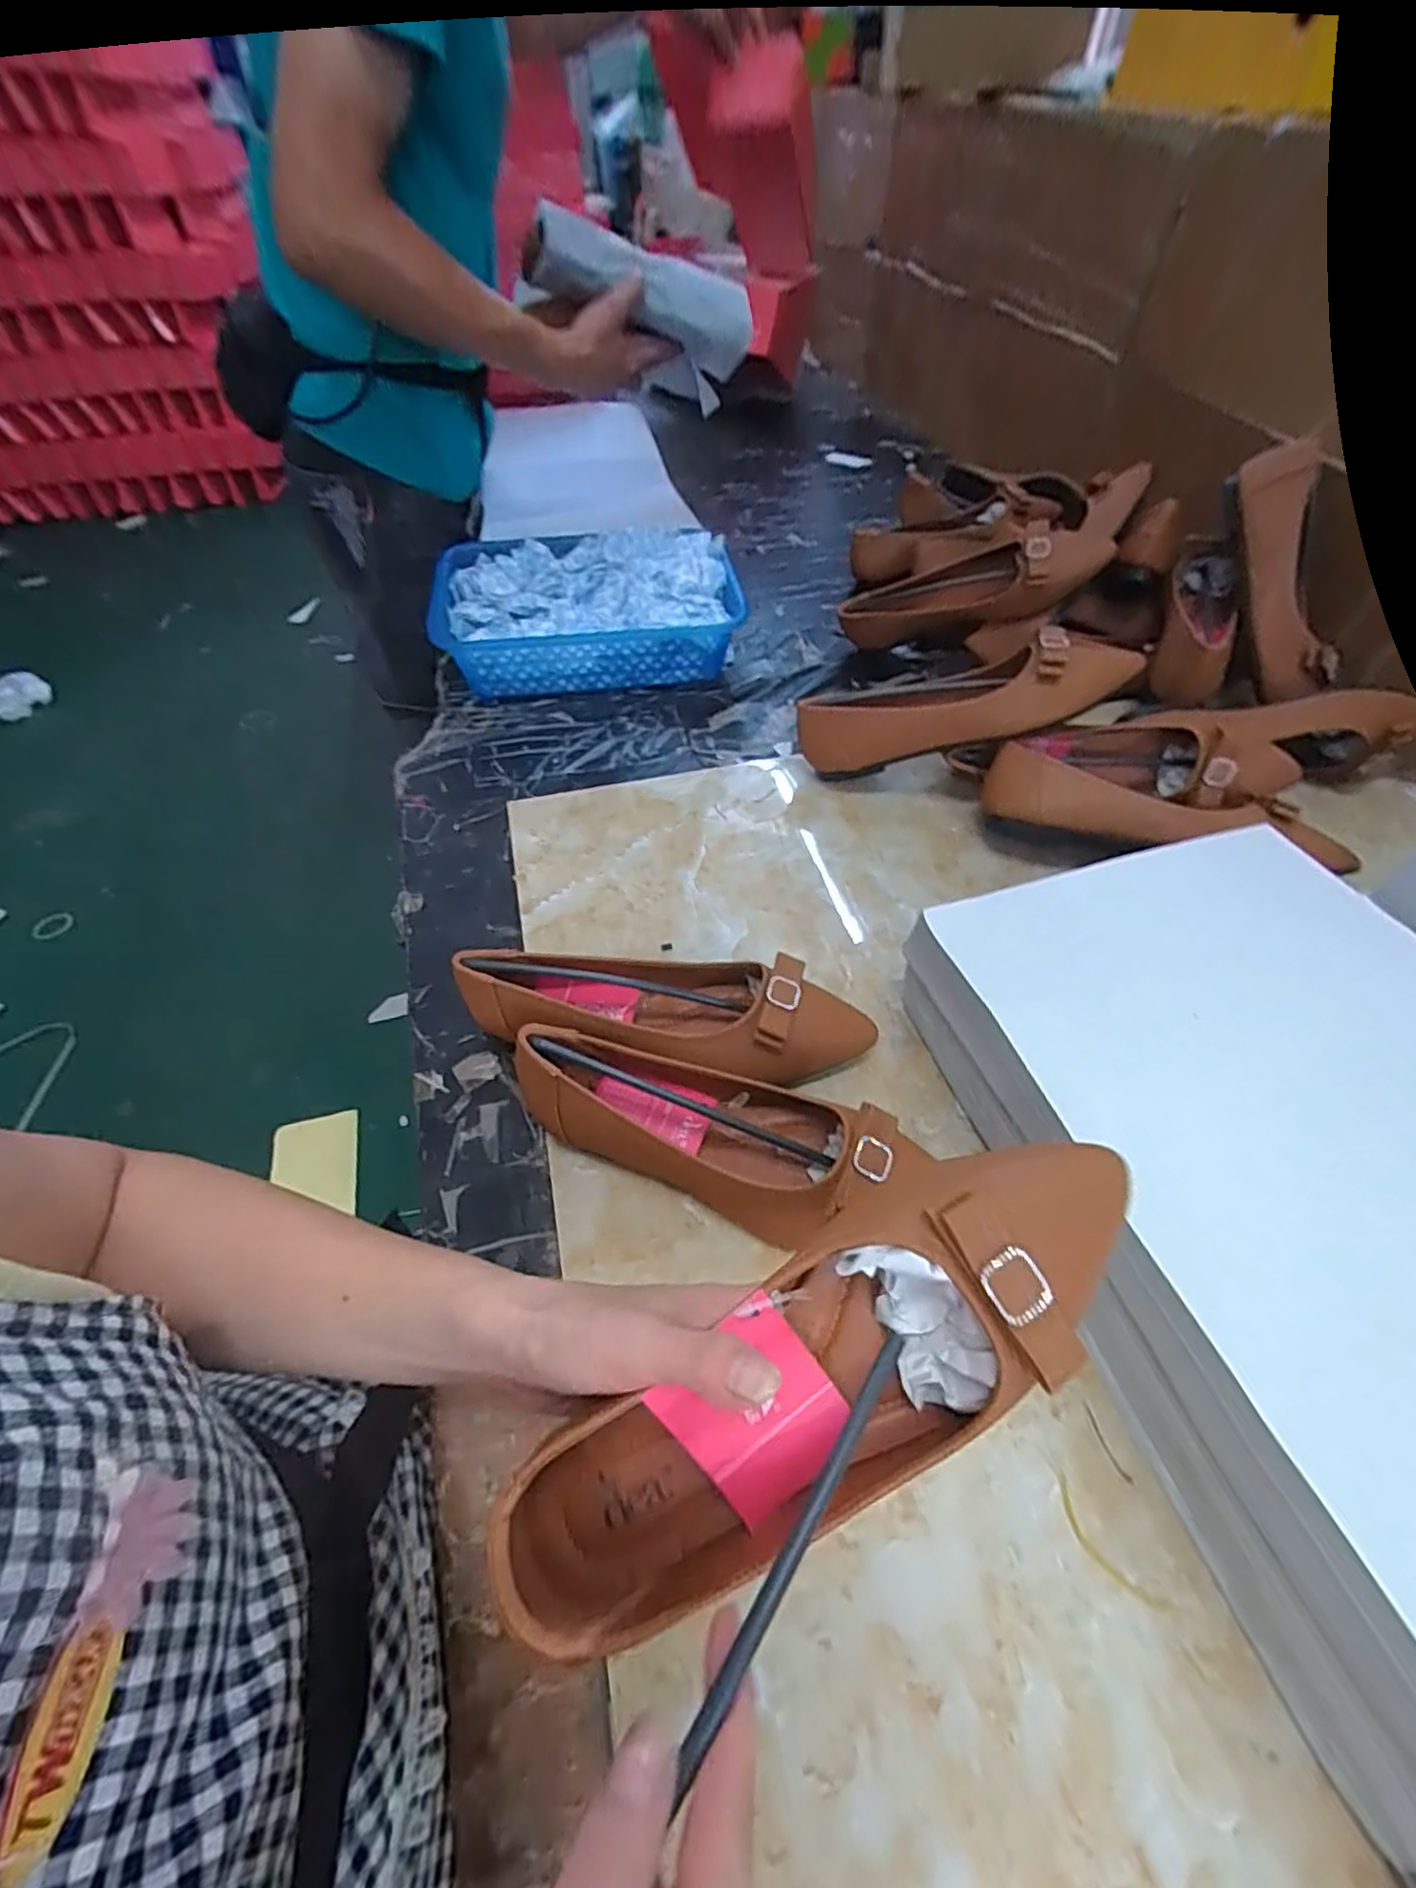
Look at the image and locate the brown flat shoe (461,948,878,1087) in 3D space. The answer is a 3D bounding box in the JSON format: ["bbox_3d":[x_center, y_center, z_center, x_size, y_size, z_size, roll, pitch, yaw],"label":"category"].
[{"bbox_3d":[-0.024,0.042,0.459,0.254,0.065,0.071,7,52,6],"label":"brown flat shoe"}]

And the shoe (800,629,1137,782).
[{"bbox_3d":[0.210,-0.206,0.587,0.268,0.067,0.068,-9,46,21],"label":"shoe"}]

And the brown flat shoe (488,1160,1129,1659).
[{"bbox_3d":[0.040,0.157,0.248,0.254,0.074,0.078,-35,56,1],"label":"brown flat shoe"}]

